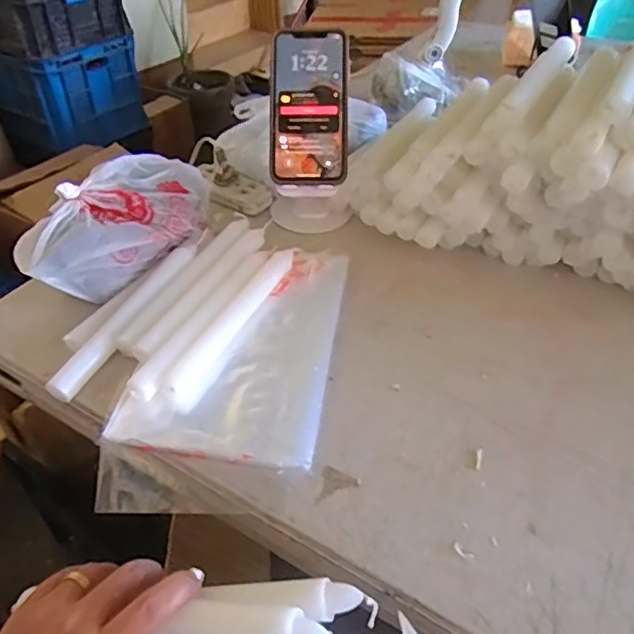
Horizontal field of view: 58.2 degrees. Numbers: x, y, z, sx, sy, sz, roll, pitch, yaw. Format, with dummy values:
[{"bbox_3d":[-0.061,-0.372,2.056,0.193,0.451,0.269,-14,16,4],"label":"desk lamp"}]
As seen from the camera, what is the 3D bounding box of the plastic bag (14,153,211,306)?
[{"bbox_3d":[-0.195,-0.090,0.557,0.105,0.067,0.198,19,46,22],"label":"plastic bag"}]

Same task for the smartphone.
[{"bbox_3d":[-0.008,-0.216,0.585,0.079,0.157,0.012,2,1,4],"label":"smartphone"}]

